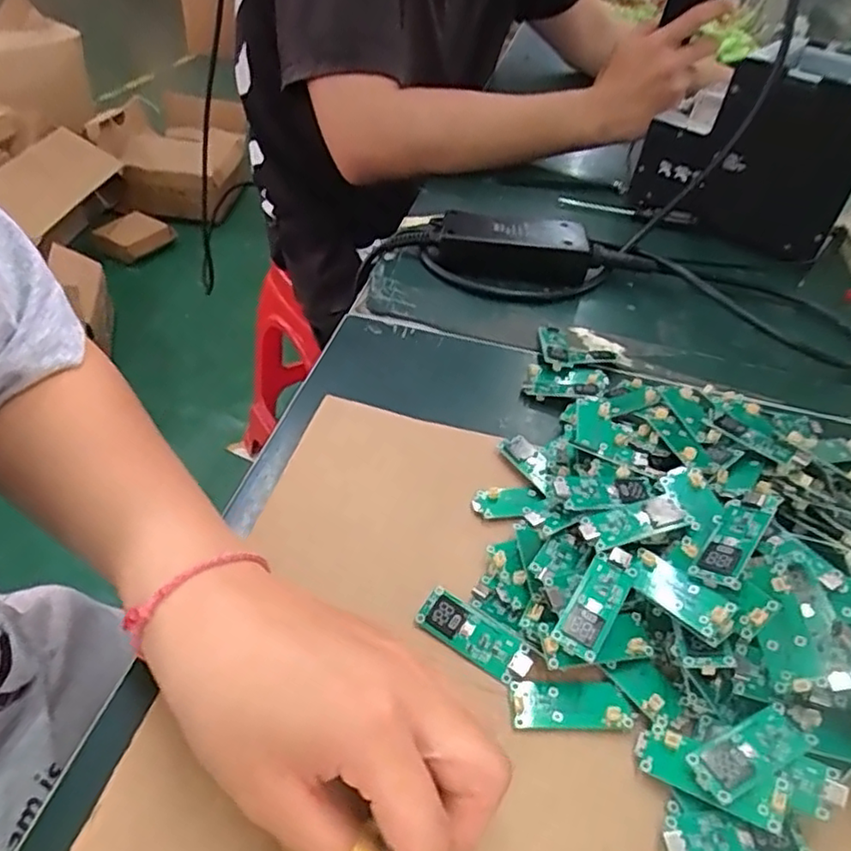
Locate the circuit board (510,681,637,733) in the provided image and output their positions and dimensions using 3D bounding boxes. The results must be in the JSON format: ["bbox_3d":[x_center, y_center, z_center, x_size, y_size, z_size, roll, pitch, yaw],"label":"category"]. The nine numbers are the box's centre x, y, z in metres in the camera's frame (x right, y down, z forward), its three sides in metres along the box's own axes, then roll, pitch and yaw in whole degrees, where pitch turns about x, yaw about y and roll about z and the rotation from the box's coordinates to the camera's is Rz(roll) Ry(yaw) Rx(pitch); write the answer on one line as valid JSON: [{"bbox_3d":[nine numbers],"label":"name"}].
[{"bbox_3d":[0.059,0.113,0.265,0.049,0.004,0.020,4,42,-4],"label":"circuit board"}]

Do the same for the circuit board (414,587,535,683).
[{"bbox_3d":[0.021,0.090,0.282,0.051,0.004,0.019,29,66,17],"label":"circuit board"}]

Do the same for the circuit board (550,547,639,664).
[{"bbox_3d":[0.073,0.074,0.277,0.019,0.005,0.050,27,56,21],"label":"circuit board"}]

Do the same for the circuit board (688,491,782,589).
[{"bbox_3d":[0.134,0.048,0.283,0.019,0.005,0.053,12,45,44],"label":"circuit board"}]

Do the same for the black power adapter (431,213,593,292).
[{"bbox_3d":[0.067,-0.136,0.512,0.123,0.038,0.057,3,42,-4],"label":"black power adapter"}]

